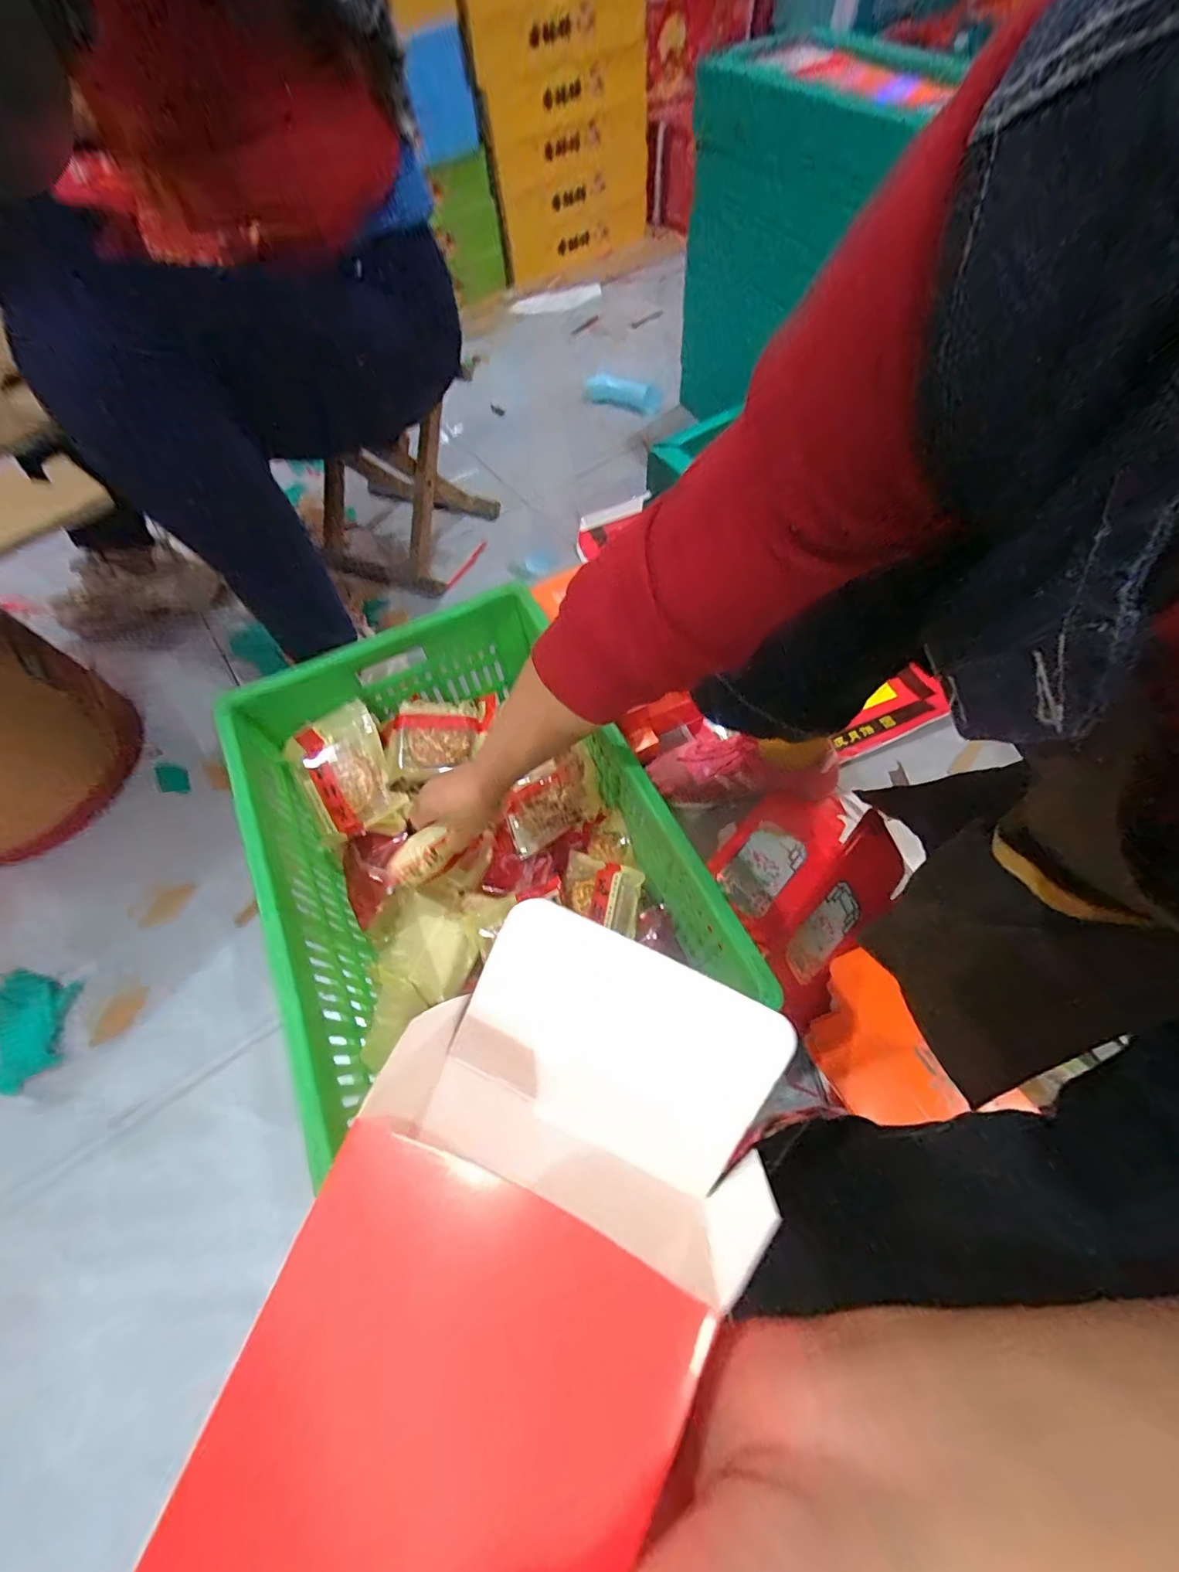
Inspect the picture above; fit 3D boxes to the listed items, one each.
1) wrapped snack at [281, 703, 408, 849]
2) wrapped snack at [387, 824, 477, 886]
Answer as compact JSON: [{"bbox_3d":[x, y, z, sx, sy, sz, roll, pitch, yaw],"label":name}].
[{"bbox_3d":[-0.258,-0.009,0.565,0.093,0.032,0.134,-25,92,-6],"label":"wrapped snack"},{"bbox_3d":[-0.172,0.075,0.540,0.043,0.035,0.066,38,69,18],"label":"wrapped snack"}]

